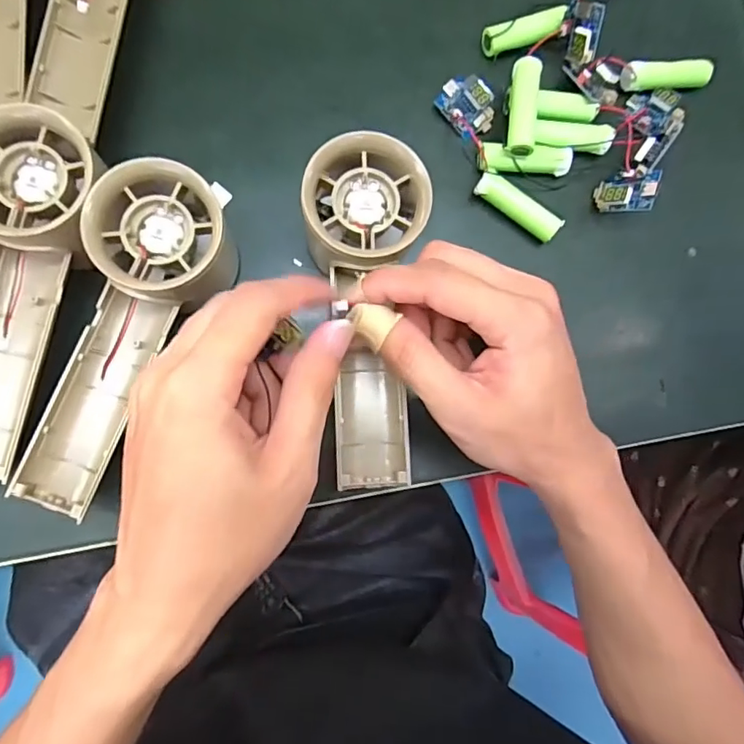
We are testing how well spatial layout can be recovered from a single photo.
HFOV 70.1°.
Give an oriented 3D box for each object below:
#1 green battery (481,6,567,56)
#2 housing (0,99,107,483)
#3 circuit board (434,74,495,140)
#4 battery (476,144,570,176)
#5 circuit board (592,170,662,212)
[{"bbox_3d":[0.086,-0.192,0.298,0.049,0.014,0.014,-18,86,2],"label":"green battery"},{"bbox_3d":[-0.152,-0.031,0.223,0.053,0.035,0.151,8,84,-5],"label":"housing"},{"bbox_3d":[0.053,-0.146,0.292,0.027,0.004,0.032,-42,98,15],"label":"circuit board"},{"bbox_3d":[0.083,-0.116,0.291,0.050,0.017,0.015,-1,85,-5],"label":"battery"},{"bbox_3d":[0.136,-0.099,0.286,0.011,0.033,0.021,13,90,-43],"label":"circuit board"}]

